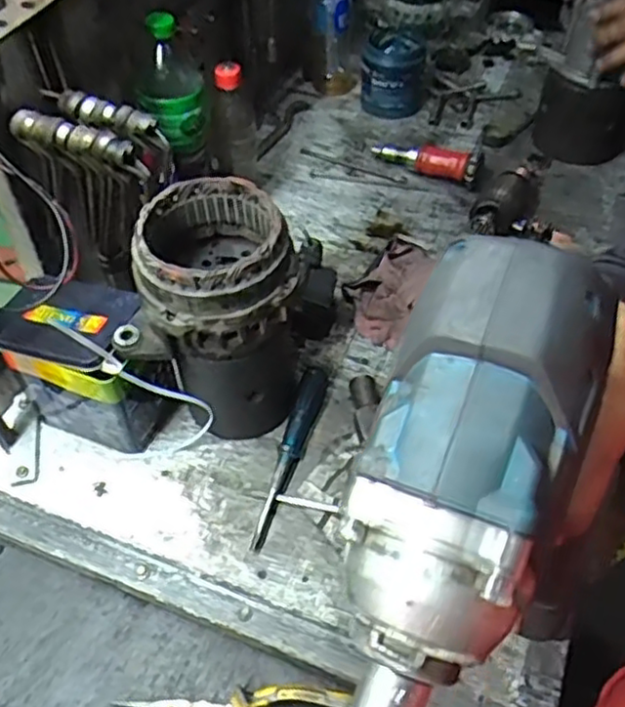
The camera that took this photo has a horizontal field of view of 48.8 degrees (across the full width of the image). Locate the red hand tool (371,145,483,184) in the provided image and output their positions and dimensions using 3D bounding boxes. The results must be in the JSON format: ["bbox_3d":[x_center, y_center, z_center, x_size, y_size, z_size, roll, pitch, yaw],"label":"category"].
[{"bbox_3d":[0.154,-0.270,0.941,0.150,0.036,0.029,21,53,17],"label":"red hand tool"}]

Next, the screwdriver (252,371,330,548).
[{"bbox_3d":[-0.022,0.092,0.664,0.025,0.022,0.194,13,51,11],"label":"screwdriver"}]

